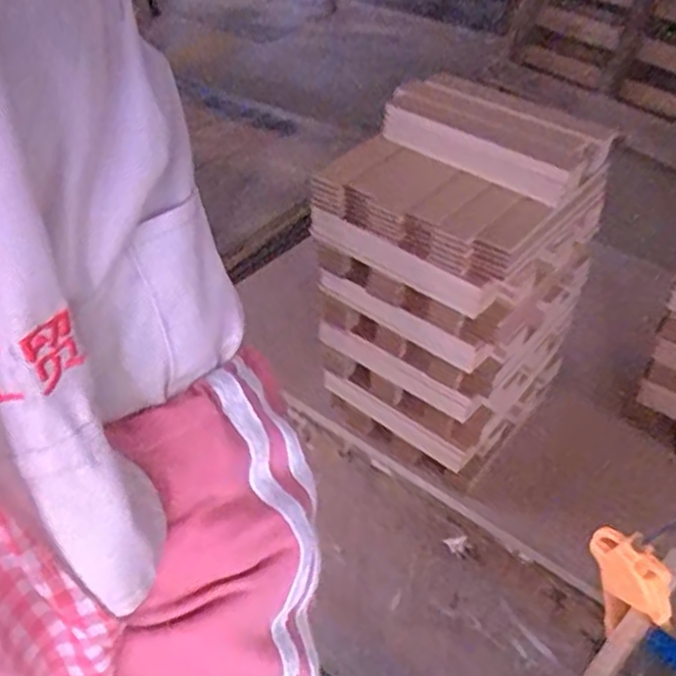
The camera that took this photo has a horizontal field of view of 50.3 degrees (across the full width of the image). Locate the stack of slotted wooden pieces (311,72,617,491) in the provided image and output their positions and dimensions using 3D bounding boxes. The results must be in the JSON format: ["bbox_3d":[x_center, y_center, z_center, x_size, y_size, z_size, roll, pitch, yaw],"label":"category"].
[{"bbox_3d":[0.094,-0.047,0.613,0.169,0.271,0.162,31,50,29],"label":"stack of slotted wooden pieces"}]

